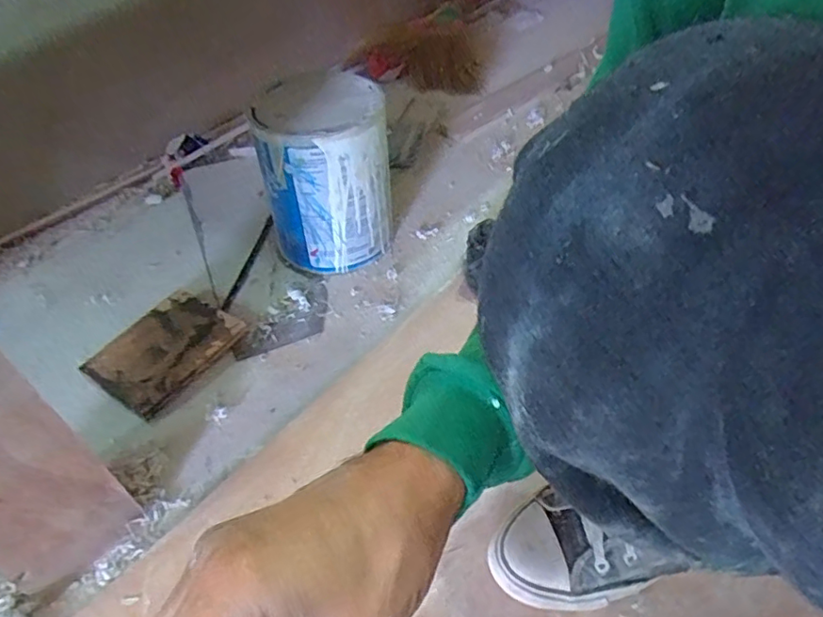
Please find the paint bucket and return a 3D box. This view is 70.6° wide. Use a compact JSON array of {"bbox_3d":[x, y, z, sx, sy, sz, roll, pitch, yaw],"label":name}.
[{"bbox_3d":[-0.106,-0.171,0.760,0.157,0.209,0.145,-8,47,-4],"label":"paint bucket"}]

